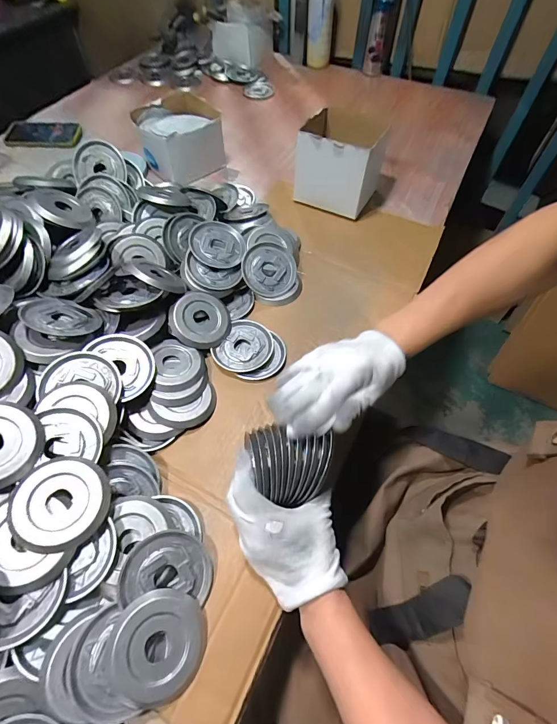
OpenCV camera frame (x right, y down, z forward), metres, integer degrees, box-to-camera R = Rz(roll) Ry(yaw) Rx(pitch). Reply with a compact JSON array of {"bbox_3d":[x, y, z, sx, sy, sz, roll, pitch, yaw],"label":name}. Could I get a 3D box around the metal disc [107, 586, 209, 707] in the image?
[{"bbox_3d":[-0.107,0.254,0.320,0.080,0.009,0.082,7,64,-15],"label":"metal disc"}]

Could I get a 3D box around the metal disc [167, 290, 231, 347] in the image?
[{"bbox_3d":[-0.107,-0.059,0.493,0.080,0.016,0.080,6,73,-20],"label":"metal disc"}]

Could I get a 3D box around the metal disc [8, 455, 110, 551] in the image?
[{"bbox_3d":[-0.207,0.133,0.340,0.083,0.007,0.080,7,62,-13],"label":"metal disc"}]

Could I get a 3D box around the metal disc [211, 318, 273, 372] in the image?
[{"bbox_3d":[-0.046,-0.021,0.500,0.072,0.008,0.083,25,62,14],"label":"metal disc"}]

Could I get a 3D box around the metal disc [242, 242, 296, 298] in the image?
[{"bbox_3d":[-0.015,-0.143,0.554,0.082,0.008,0.083,2,84,-15],"label":"metal disc"}]

